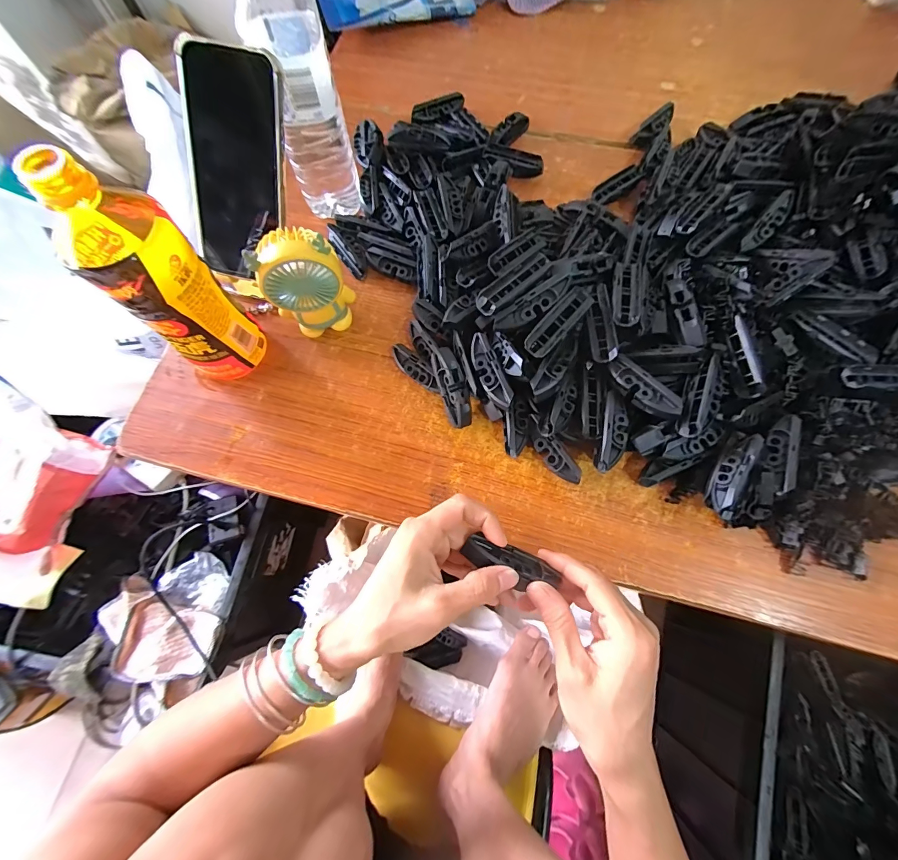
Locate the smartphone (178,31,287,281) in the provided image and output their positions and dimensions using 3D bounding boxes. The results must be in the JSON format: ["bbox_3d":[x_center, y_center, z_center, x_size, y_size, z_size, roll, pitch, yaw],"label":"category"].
[{"bbox_3d":[-0.185,-0.220,0.329,0.089,0.170,0.016,18,34,4],"label":"smartphone"}]

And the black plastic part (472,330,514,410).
[{"bbox_3d":[0.033,-0.049,0.325,0.019,0.015,0.070,-18,72,-5],"label":"black plastic part"}]

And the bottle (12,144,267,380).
[{"bbox_3d":[-0.221,-0.112,0.298,0.075,0.185,0.068,37,76,13],"label":"bottle"}]

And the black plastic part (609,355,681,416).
[{"bbox_3d":[0.159,-0.034,0.311,0.019,0.015,0.064,-38,74,-11],"label":"black plastic part"}]

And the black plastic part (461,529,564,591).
[{"bbox_3d":[0.044,0.092,0.255,0.070,0.014,0.024,21,72,-9],"label":"black plastic part"}]

